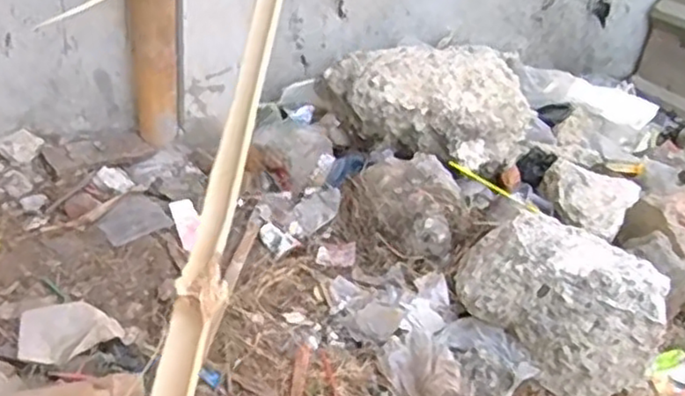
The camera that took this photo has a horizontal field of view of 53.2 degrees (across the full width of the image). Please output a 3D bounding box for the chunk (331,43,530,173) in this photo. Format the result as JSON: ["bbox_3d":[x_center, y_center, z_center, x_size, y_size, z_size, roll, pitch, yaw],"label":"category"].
[{"bbox_3d":[0.180,-0.225,1.544,0.478,0.182,0.226,18,34,18],"label":"chunk"}]

